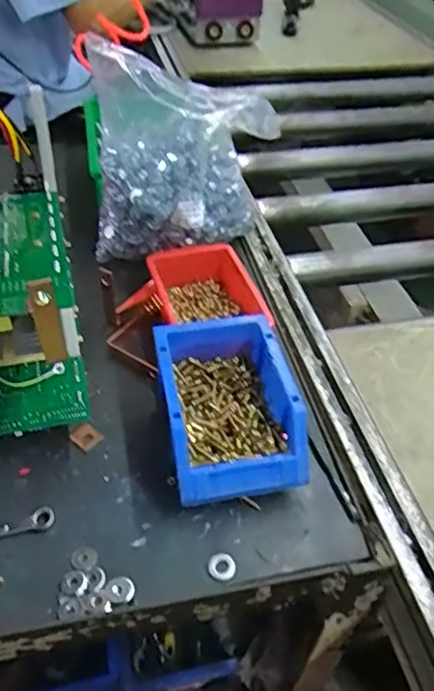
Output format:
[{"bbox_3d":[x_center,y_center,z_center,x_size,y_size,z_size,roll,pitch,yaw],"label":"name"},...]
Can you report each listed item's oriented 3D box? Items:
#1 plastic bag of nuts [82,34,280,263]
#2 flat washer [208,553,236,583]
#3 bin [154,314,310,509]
[{"bbox_3d":[-0.037,-0.202,0.646,0.187,0.226,0.109,-17,47,-21],"label":"plastic bag of nuts"},{"bbox_3d":[0.004,0.167,0.443,0.020,0.004,0.022,-8,45,-13],"label":"flat washer"},{"bbox_3d":[0.008,0.055,0.513,0.107,0.079,0.156,-6,44,-10],"label":"bin"}]

